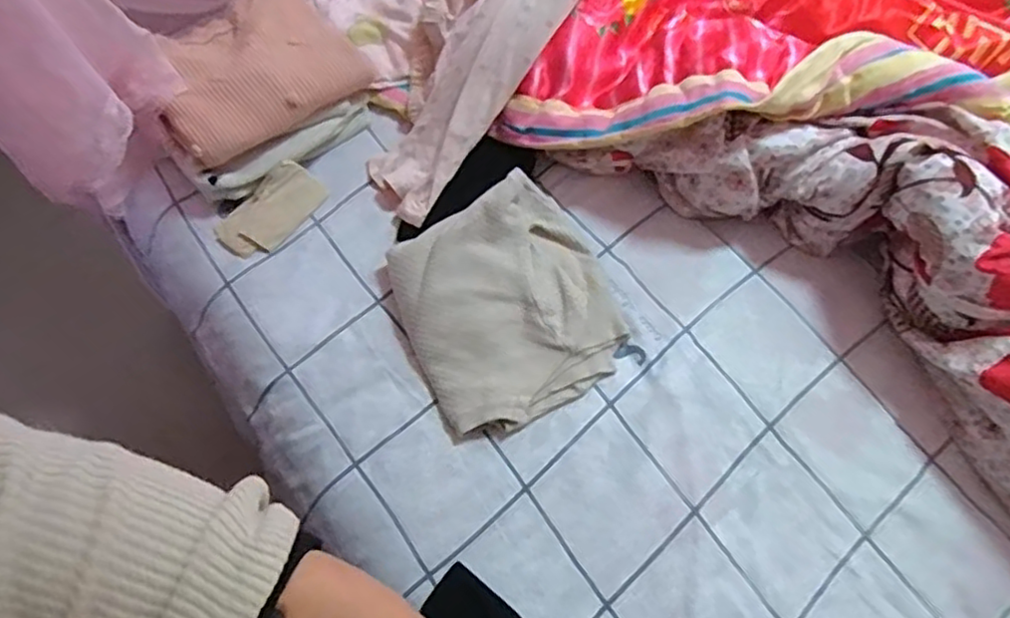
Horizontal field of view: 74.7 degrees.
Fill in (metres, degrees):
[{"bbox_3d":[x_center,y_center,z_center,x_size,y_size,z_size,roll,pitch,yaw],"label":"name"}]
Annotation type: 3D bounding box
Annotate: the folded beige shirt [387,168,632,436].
[{"bbox_3d":[0.006,-0.007,0.828,0.252,0.086,0.268,-24,68,-12],"label":"folded beige shirt"}]

